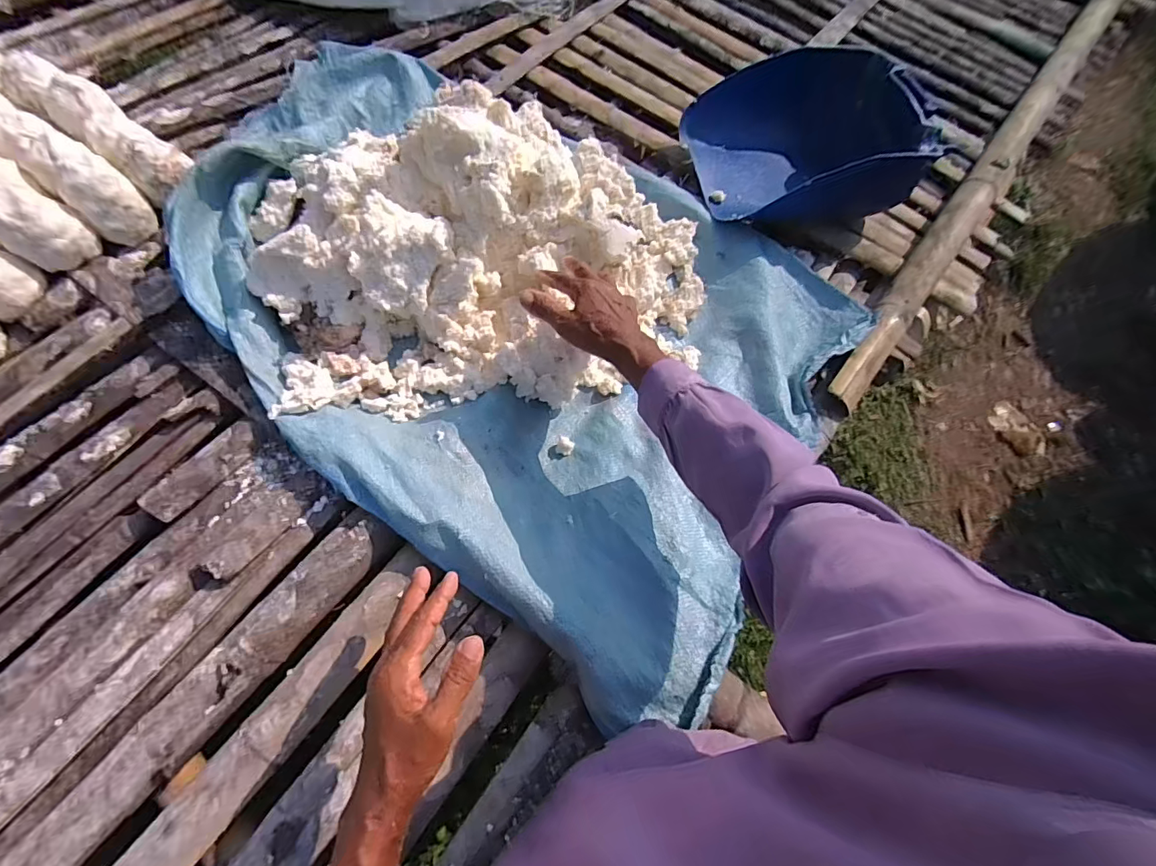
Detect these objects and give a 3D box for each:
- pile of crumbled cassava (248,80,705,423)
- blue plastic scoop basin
[{"bbox_3d":[-0.103,-0.253,0.622,0.539,0.181,0.407,-6,67,-5],"label":"pile of crumbled cassava"},{"bbox_3d":[0.359,-0.467,0.781,0.338,0.136,0.298,-13,67,-11],"label":"blue plastic scoop basin"}]

